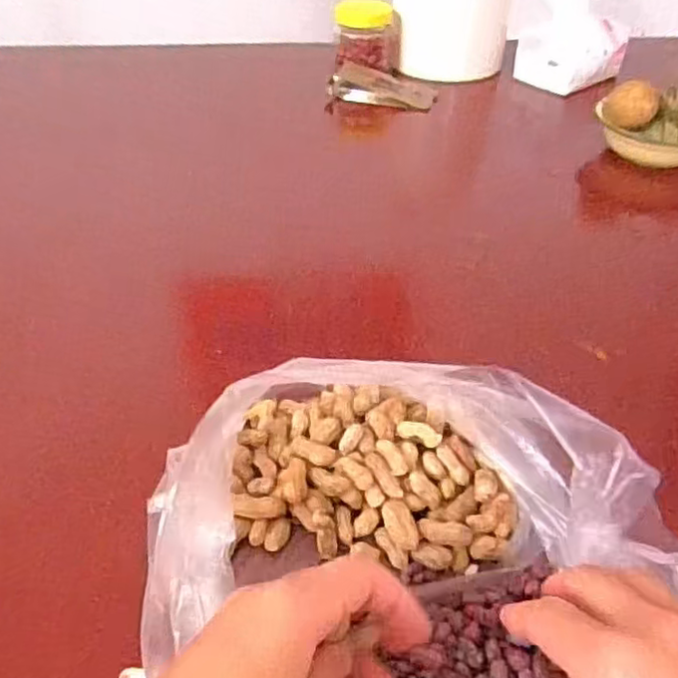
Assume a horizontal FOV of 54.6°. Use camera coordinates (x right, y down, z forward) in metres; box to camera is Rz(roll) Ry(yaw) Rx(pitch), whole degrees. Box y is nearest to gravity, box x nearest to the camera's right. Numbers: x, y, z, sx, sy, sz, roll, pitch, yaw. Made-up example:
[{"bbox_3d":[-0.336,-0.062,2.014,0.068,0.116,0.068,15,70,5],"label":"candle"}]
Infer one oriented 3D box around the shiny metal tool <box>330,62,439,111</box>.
[{"bbox_3d":[0.056,-0.317,0.830,0.130,0.031,0.050,13,42,15],"label":"shiny metal tool"}]

